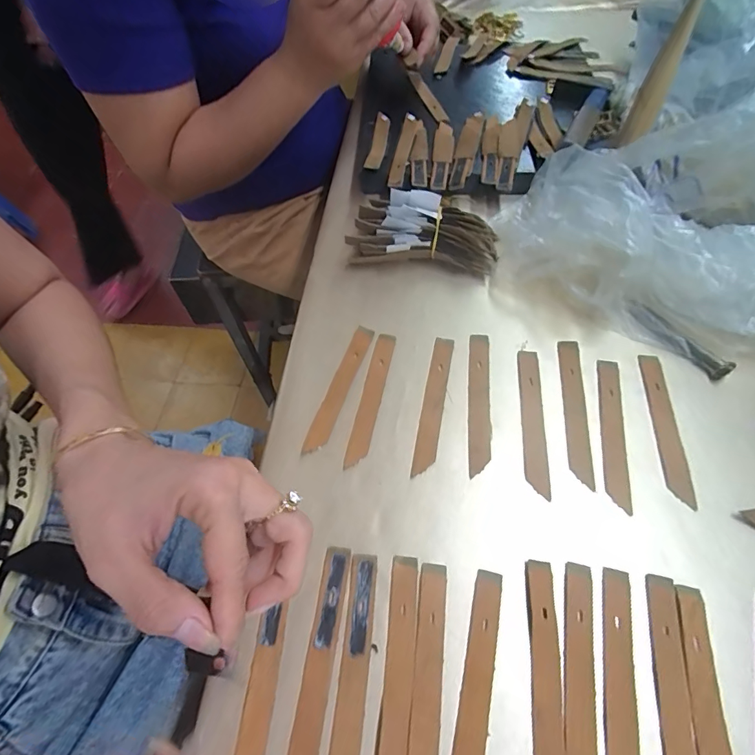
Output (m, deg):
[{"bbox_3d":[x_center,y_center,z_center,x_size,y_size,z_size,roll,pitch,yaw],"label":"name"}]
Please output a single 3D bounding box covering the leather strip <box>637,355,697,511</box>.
[{"bbox_3d":[0.223,0.036,0.325,0.018,0.006,0.124,3,61,6],"label":"leather strip"}]

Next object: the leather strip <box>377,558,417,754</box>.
[{"bbox_3d":[0.012,0.174,0.249,0.016,0.005,0.124,5,59,5],"label":"leather strip"}]

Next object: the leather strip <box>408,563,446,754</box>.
[{"bbox_3d":[0.029,0.177,0.247,0.017,0.007,0.124,4,59,7],"label":"leather strip"}]

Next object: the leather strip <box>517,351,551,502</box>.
[{"bbox_3d":[0.122,0.032,0.334,0.016,0.004,0.124,4,59,5],"label":"leather strip"}]

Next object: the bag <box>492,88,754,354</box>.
[{"bbox_3d":[0.296,-0.136,0.356,0.355,0.128,0.199,6,59,6],"label":"bag"}]

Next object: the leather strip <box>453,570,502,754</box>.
[{"bbox_3d":[0.058,0.181,0.246,0.017,0.004,0.125,12,60,9],"label":"leather strip"}]

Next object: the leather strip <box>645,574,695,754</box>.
[{"bbox_3d":[0.169,0.181,0.239,0.016,0.004,0.124,8,60,7],"label":"leather strip"}]

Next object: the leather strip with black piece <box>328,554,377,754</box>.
[{"bbox_3d":[-0.014,0.174,0.251,0.017,0.004,0.125,4,59,5],"label":"leather strip with black piece"}]

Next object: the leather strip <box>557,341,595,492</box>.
[{"bbox_3d":[0.158,0.025,0.337,0.017,0.007,0.125,6,59,6],"label":"leather strip"}]

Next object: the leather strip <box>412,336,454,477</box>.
[{"bbox_3d":[0.046,0.019,0.344,0.017,0.004,0.123,10,60,8],"label":"leather strip"}]

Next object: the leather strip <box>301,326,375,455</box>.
[{"bbox_3d":[-0.031,0.007,0.354,0.018,0.004,0.124,16,61,12],"label":"leather strip"}]

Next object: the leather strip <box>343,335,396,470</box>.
[{"bbox_3d":[-0.004,0.016,0.351,0.016,0.004,0.124,10,60,8],"label":"leather strip"}]

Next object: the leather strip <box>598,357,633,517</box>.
[{"bbox_3d":[0.182,0.040,0.326,0.018,0.005,0.122,6,61,10],"label":"leather strip"}]

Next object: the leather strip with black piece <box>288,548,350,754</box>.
[{"bbox_3d":[-0.035,0.170,0.255,0.017,0.004,0.123,6,59,6],"label":"leather strip with black piece"}]

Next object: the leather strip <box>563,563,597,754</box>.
[{"bbox_3d":[0.118,0.175,0.245,0.017,0.004,0.123,9,60,8],"label":"leather strip"}]

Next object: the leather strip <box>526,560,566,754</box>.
[{"bbox_3d":[0.099,0.175,0.246,0.017,0.004,0.123,5,59,6],"label":"leather strip"}]

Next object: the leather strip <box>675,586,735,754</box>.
[{"bbox_3d":[0.186,0.185,0.234,0.018,0.004,0.122,8,59,7],"label":"leather strip"}]

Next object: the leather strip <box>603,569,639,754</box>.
[{"bbox_3d":[0.140,0.177,0.242,0.017,0.004,0.123,11,60,9],"label":"leather strip"}]

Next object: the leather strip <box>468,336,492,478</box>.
[{"bbox_3d":[0.083,0.017,0.343,0.016,0.004,0.125,4,59,5],"label":"leather strip"}]

